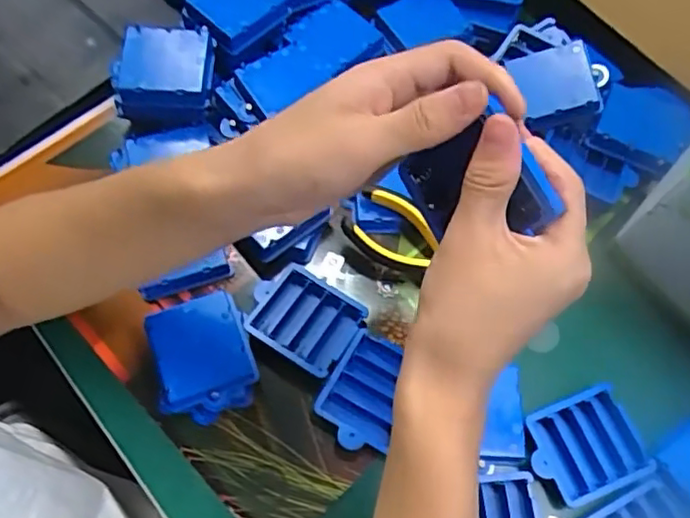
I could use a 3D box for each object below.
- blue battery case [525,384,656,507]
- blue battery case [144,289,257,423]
[{"bbox_3d":[0.167,0.131,0.448,0.076,0.013,0.065,-20,68,-10],"label":"blue battery case"},{"bbox_3d":[-0.099,0.070,0.452,0.065,0.030,0.076,-15,67,-8],"label":"blue battery case"}]

